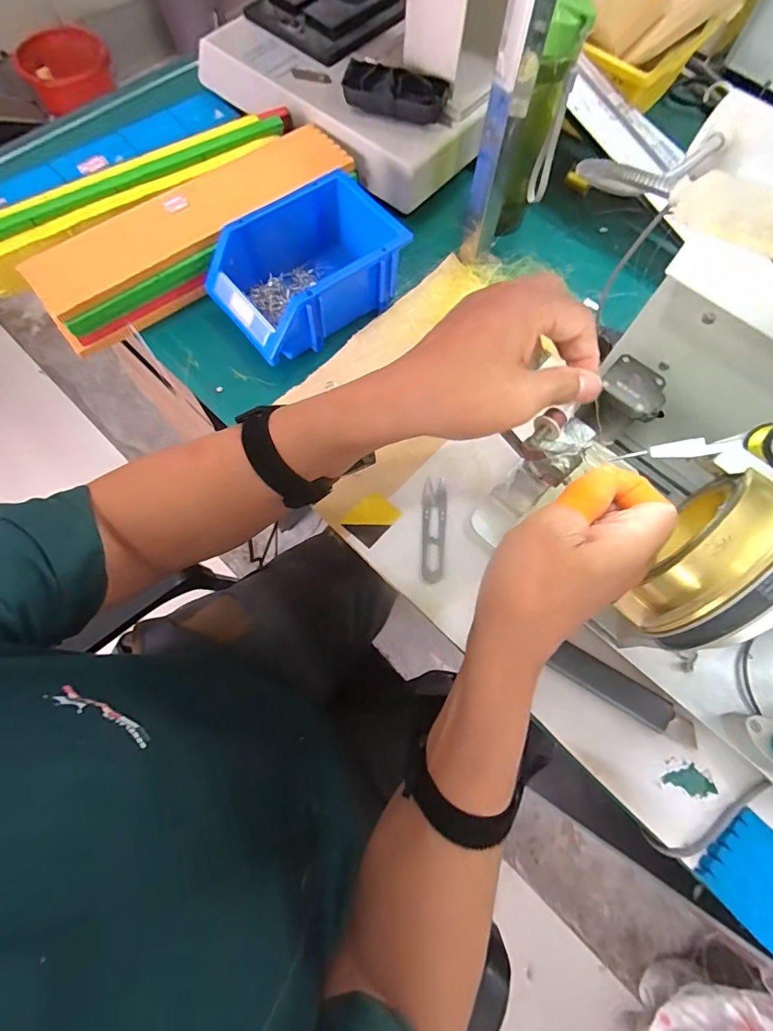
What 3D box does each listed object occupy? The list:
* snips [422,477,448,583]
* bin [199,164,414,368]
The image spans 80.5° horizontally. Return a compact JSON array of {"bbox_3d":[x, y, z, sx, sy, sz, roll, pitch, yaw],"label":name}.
[{"bbox_3d":[0.044,0.013,0.423,0.023,0.005,0.098,4,71,-1],"label":"snips"},{"bbox_3d":[-0.085,-0.253,0.476,0.177,0.076,0.128,-36,76,-13],"label":"bin"}]

